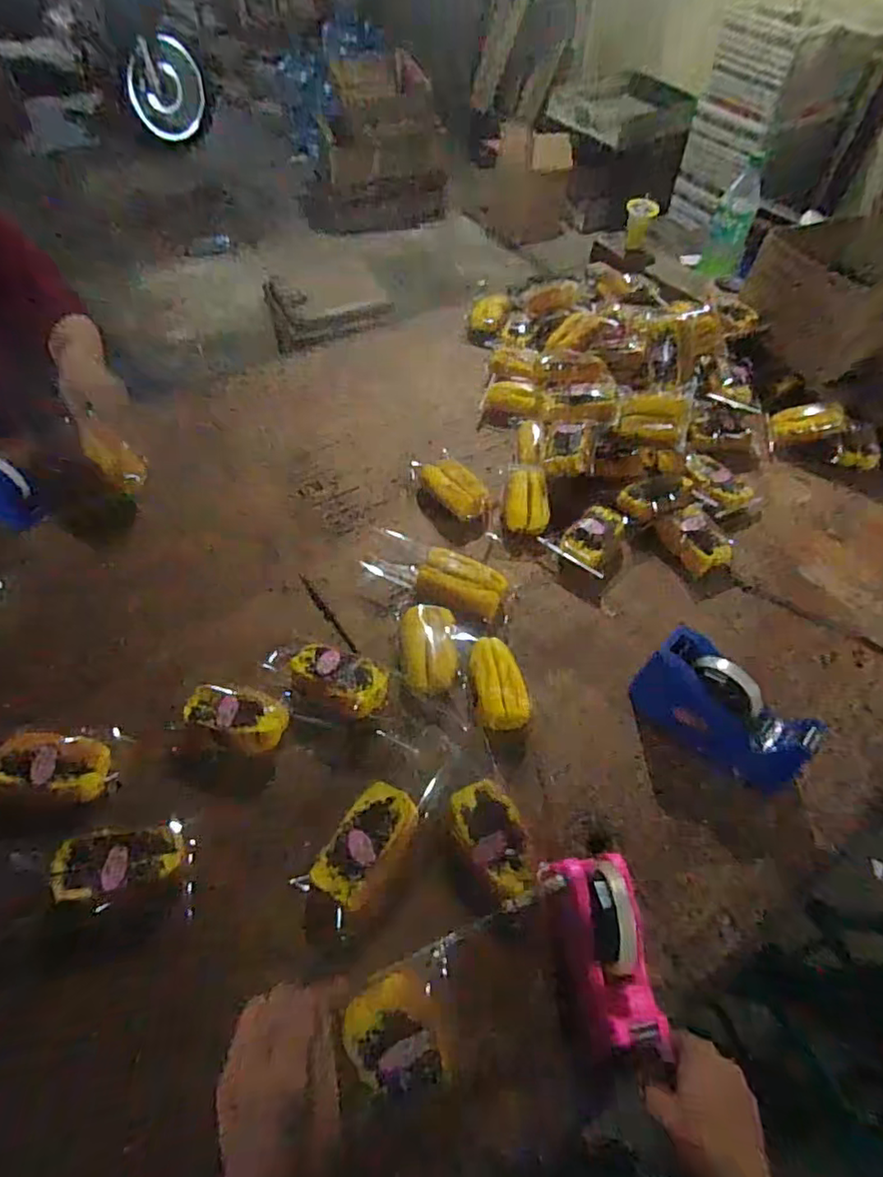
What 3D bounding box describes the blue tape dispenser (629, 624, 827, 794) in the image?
[{"bbox_3d":[0.321,0.149,0.692,0.083,0.107,0.194,-36,63,-26],"label":"blue tape dispenser"}]

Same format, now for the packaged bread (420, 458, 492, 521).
[{"bbox_3d":[0.024,-0.156,0.948,0.075,0.037,0.132,-37,63,-26],"label":"packaged bread"}]

